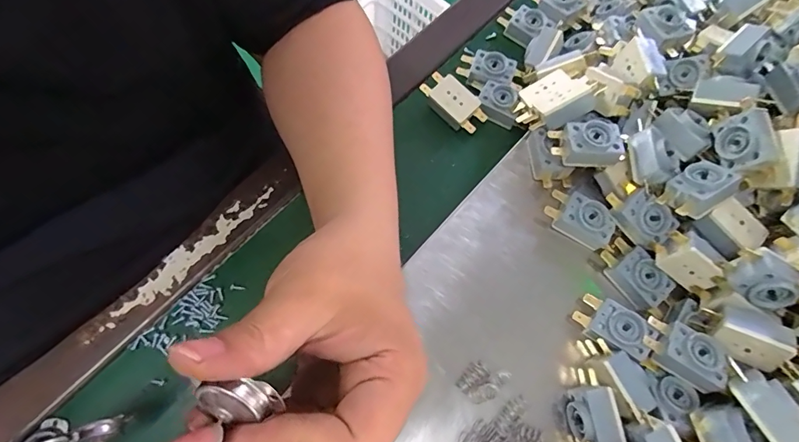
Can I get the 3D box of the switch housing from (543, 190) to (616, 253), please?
[{"bbox_3d":[0.131,-0.001,0.309,0.052,0.022,0.024,33,71,9],"label":"switch housing"}]

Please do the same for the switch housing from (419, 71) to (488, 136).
[{"bbox_3d":[0.044,-0.098,0.361,0.058,0.022,0.026,43,73,12],"label":"switch housing"}]

